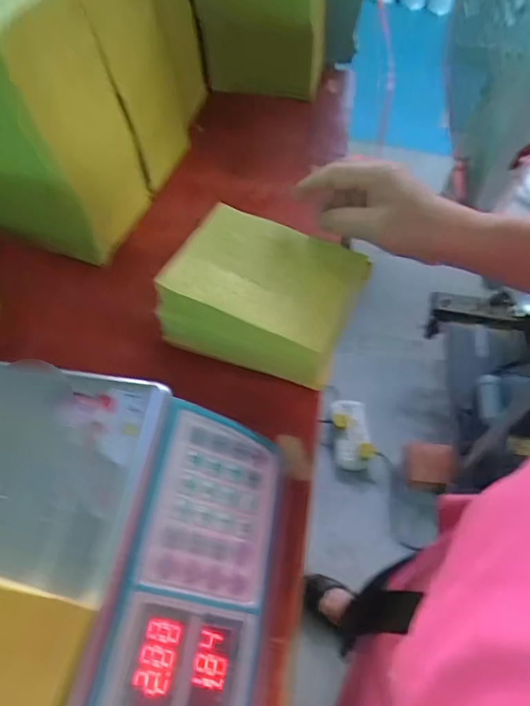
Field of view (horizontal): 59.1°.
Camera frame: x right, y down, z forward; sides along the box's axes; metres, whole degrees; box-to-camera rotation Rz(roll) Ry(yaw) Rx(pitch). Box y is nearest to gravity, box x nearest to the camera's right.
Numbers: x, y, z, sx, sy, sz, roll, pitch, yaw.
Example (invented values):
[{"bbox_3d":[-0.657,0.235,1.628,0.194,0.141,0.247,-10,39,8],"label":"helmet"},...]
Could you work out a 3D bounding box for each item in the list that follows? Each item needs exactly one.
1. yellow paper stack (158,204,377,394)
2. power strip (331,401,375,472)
[{"bbox_3d":[0.000,-0.051,0.434,0.156,0.090,0.113,22,59,12],"label":"yellow paper stack"},{"bbox_3d":[0.260,0.244,1.414,0.111,0.040,0.218,-3,57,-3],"label":"power strip"}]

